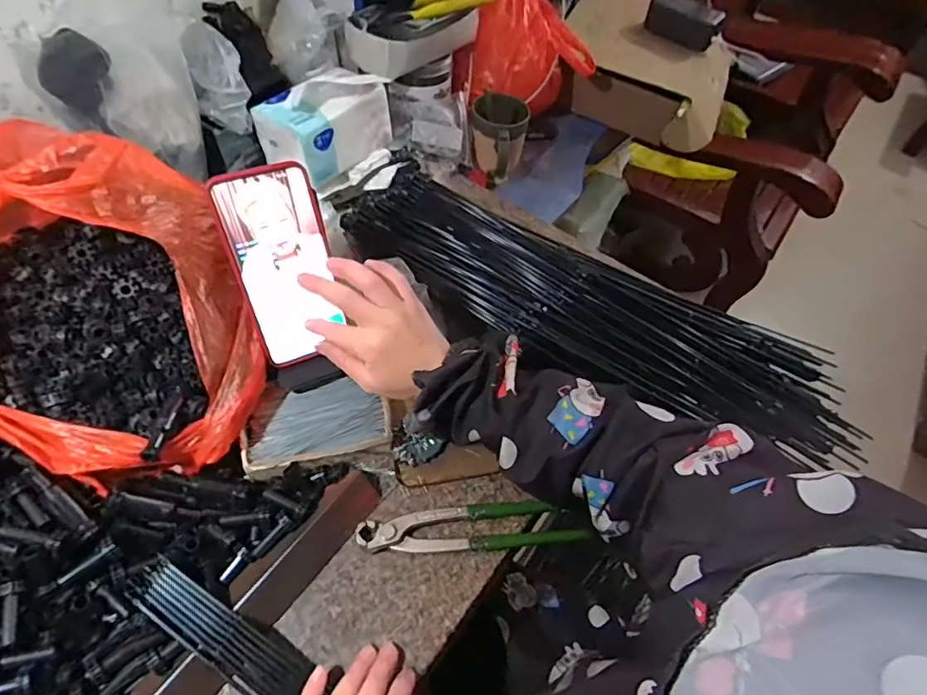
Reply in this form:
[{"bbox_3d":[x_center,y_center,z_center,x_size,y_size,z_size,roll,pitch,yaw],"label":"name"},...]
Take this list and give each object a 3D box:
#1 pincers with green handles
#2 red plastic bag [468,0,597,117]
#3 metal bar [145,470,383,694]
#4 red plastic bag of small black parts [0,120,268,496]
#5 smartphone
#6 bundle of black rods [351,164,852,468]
[{"bbox_3d":[0.008,0.155,0.455,0.190,0.019,0.038,-2,54,-5],"label":"pincers with green handles"},{"bbox_3d":[0.084,-0.457,0.801,0.184,0.168,0.147,-11,56,-11],"label":"red plastic bag"},{"bbox_3d":[-0.169,0.207,0.395,0.041,0.028,0.290,30,58,17],"label":"metal bar"},{"bbox_3d":[-0.283,-0.031,0.422,0.211,0.168,0.236,-8,55,-9],"label":"red plastic bag of small black parts"},{"bbox_3d":[-0.146,-0.066,0.439,0.077,0.158,0.015,-20,26,-19],"label":"smartphone"},{"bbox_3d":[0.131,-0.070,0.584,0.578,0.077,0.214,28,57,16],"label":"bundle of black rods"}]

